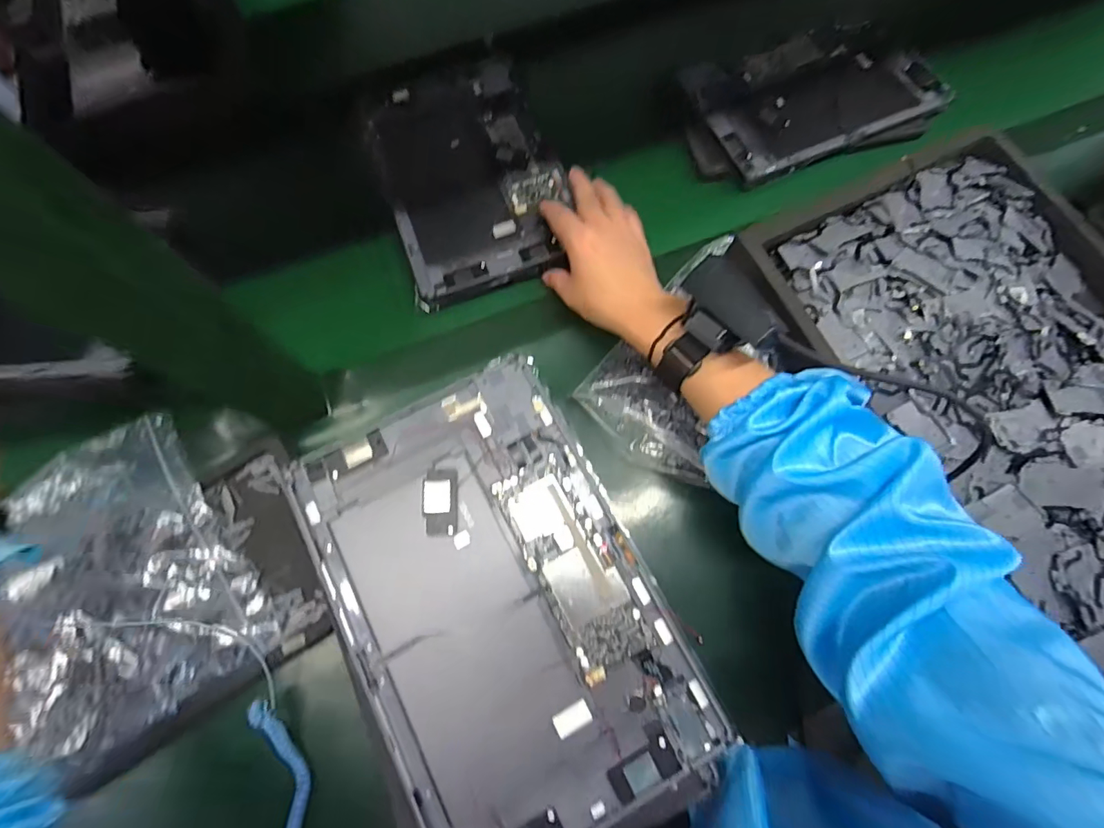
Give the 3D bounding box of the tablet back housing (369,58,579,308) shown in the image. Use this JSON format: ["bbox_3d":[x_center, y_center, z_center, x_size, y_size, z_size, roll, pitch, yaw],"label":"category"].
[{"bbox_3d":[-0.079,-0.233,0.471,0.158,0.010,0.252,-18,73,-4],"label":"tablet back housing"}]

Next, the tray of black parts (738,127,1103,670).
[{"bbox_3d":[0.379,-0.033,0.381,0.304,0.031,0.419,-24,74,-5],"label":"tray of black parts"}]

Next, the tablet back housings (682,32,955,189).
[{"bbox_3d":[0.274,-0.336,0.508,0.246,0.016,0.141,-23,74,-5],"label":"tablet back housings"}]

